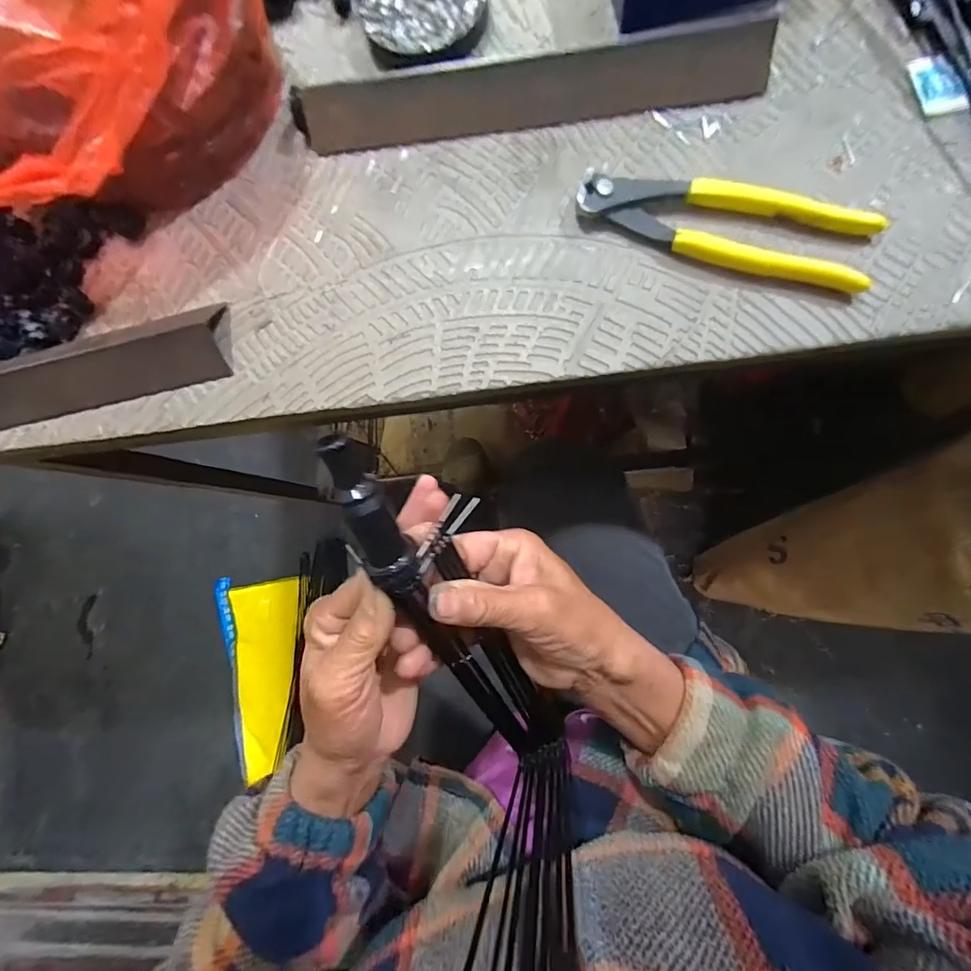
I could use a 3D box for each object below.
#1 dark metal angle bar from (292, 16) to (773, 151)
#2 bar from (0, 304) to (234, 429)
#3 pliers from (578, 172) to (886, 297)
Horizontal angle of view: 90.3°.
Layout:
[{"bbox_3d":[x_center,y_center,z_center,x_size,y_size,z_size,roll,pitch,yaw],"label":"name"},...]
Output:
[{"bbox_3d":[0.023,-0.244,0.298,0.289,0.031,0.026,-3,83,8],"label":"dark metal angle bar"},{"bbox_3d":[-0.279,-0.071,0.312,0.232,0.026,0.044,-12,82,6],"label":"bar"},{"bbox_3d":[0.135,-0.150,0.278,0.163,0.013,0.047,14,86,9],"label":"pliers"}]

